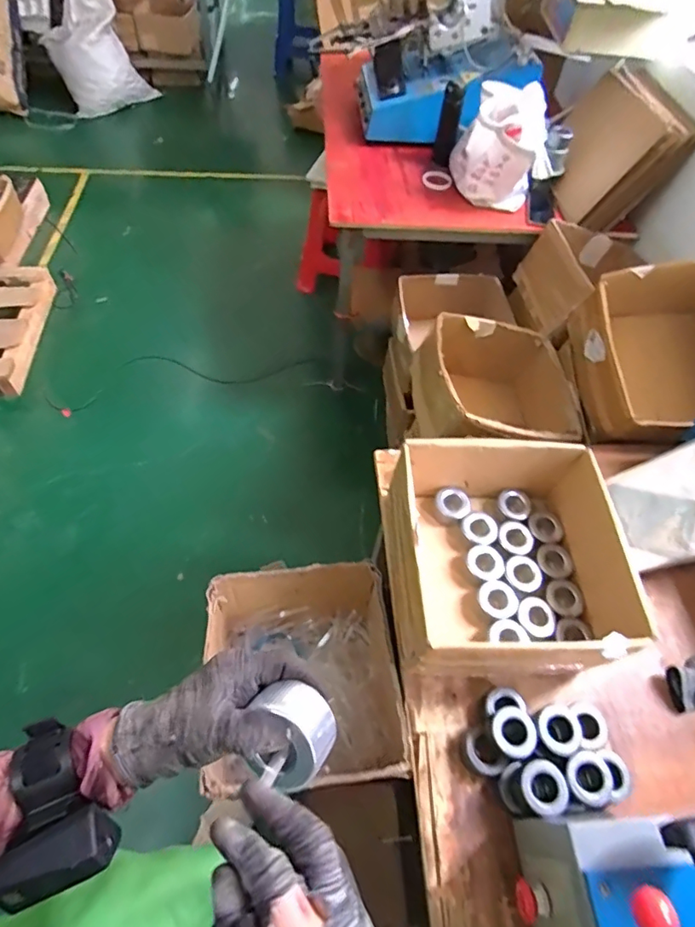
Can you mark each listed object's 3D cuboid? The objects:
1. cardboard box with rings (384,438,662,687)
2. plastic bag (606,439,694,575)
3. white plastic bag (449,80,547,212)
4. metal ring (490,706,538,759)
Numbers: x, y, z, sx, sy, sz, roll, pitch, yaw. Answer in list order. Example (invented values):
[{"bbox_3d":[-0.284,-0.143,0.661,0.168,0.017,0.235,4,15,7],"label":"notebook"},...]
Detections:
[{"bbox_3d":[0.249,0.151,0.805,0.338,0.171,0.327,1,57,-4],"label":"cardboard box with rings"},{"bbox_3d":[0.589,0.060,0.866,0.023,0.229,0.194,20,50,-43],"label":"plastic bag"},{"bbox_3d":[0.426,-0.873,1.402,0.228,0.243,0.185,3,57,-3],"label":"white plastic bag"},{"bbox_3d":[0.229,0.374,0.703,0.060,0.031,0.064,-10,58,-11],"label":"metal ring"}]

